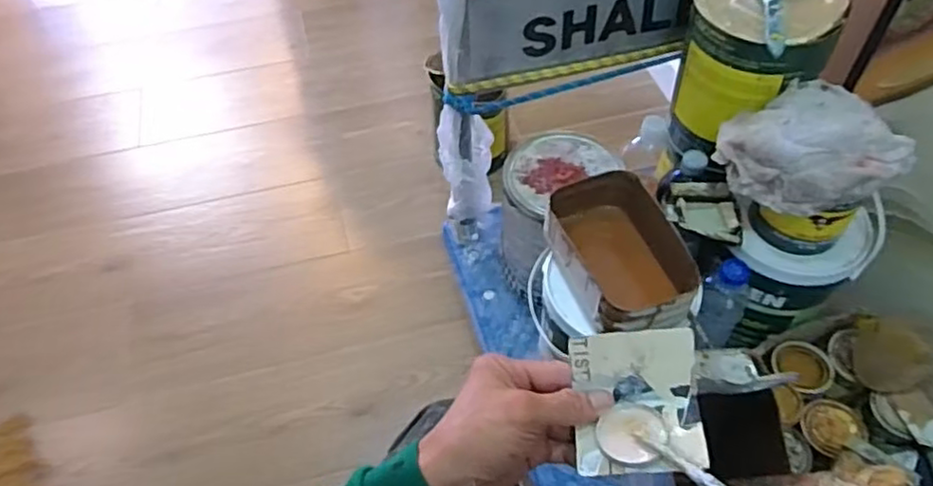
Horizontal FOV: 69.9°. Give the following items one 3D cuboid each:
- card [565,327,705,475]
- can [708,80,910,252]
[{"bbox_3d":[0.104,0.097,0.403,0.074,0.035,0.077,-1,53,1],"label":"card"},{"bbox_3d":[0.357,-0.070,0.724,0.132,0.149,0.159,-24,56,-16],"label":"can"}]

